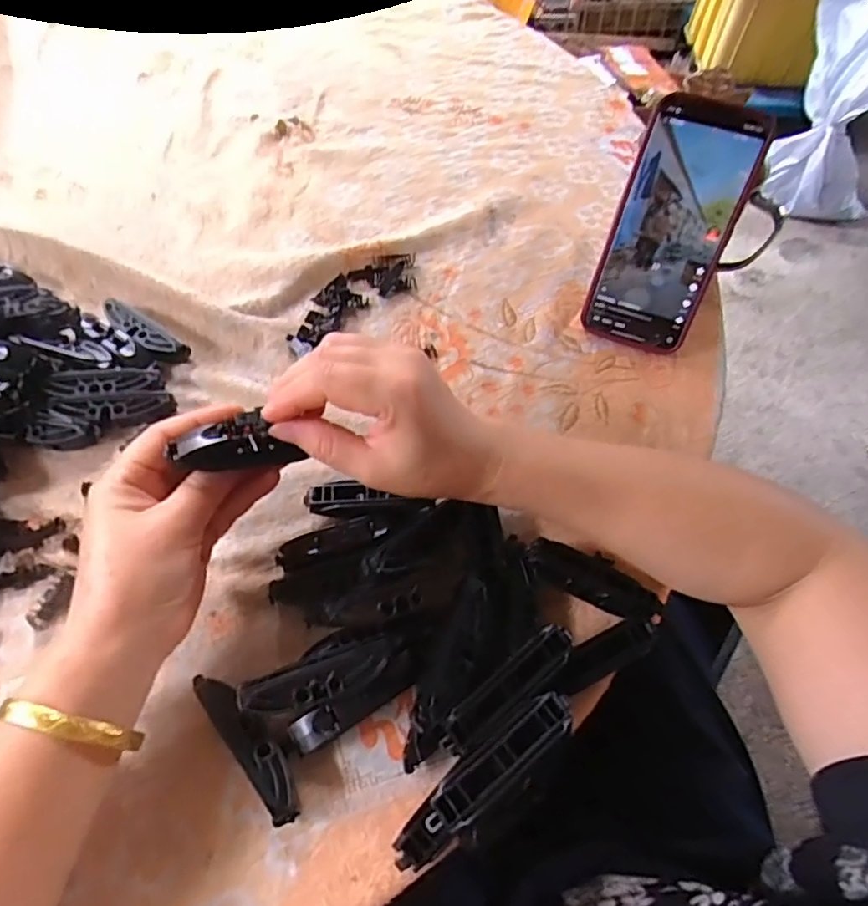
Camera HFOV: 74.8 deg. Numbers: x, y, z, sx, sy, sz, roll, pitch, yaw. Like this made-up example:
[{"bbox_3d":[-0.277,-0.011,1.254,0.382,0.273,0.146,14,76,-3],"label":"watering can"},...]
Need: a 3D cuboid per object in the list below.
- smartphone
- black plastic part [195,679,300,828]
[{"bbox_3d":[0.157,-0.147,0.382,0.073,0.153,0.009,21,30,14],"label":"smartphone"},{"bbox_3d":[-0.090,0.141,0.279,0.018,0.018,0.080,-35,68,-20],"label":"black plastic part"}]

